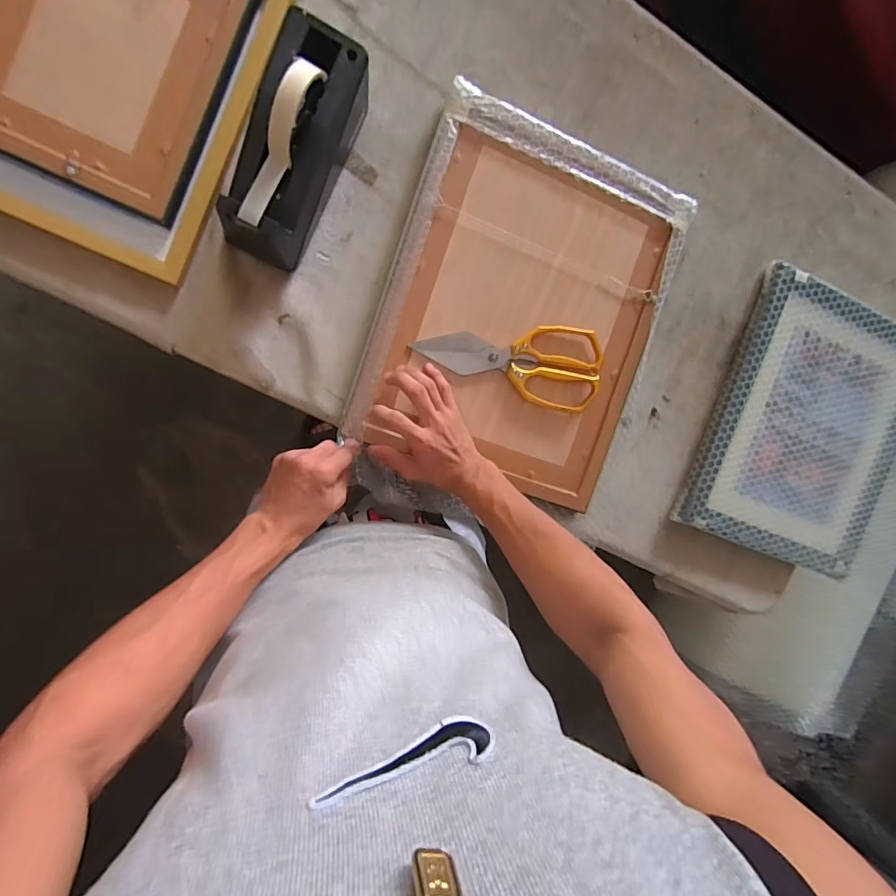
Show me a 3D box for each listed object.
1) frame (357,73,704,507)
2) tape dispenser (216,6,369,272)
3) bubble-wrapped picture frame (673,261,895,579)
[{"bbox_3d":[0.095,-0.137,0.560,0.312,0.033,0.458,15,90,-10],"label":"frame"},{"bbox_3d":[-0.151,-0.292,0.458,0.079,0.116,0.208,24,95,-13],"label":"tape dispenser"},{"bbox_3d":[0.503,-0.028,0.648,0.297,0.024,0.362,20,94,-13],"label":"bubble-wrapped picture frame"}]

